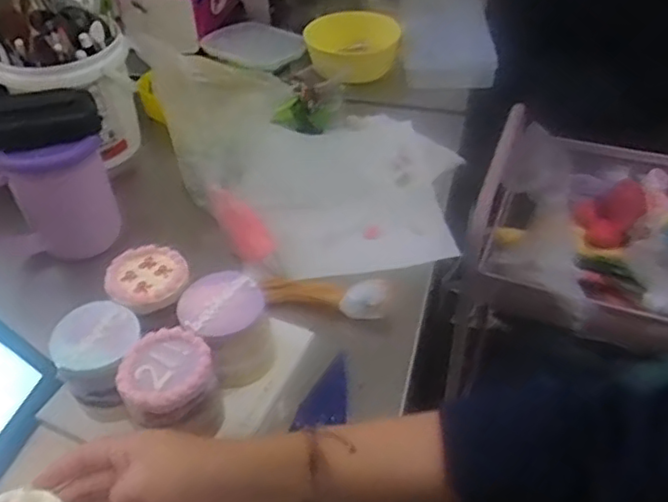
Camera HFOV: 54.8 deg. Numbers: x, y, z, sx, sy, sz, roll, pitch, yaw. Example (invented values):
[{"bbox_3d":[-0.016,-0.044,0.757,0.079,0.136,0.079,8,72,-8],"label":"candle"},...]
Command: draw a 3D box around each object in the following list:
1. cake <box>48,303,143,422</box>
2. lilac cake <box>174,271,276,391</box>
[{"bbox_3d":[-0.157,0.079,0.446,0.055,0.065,0.059,-1,43,1],"label":"cake"},{"bbox_3d":[-0.075,0.058,0.464,0.058,0.065,0.056,-18,45,-16],"label":"lilac cake"}]

